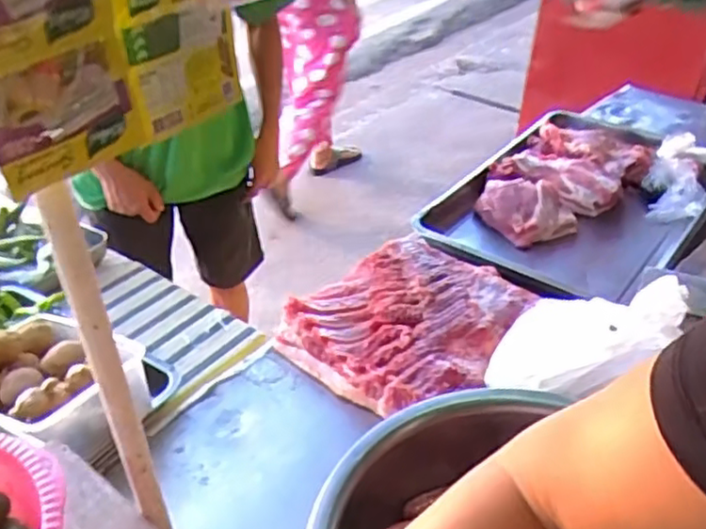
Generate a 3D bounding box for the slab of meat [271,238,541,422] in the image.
[{"bbox_3d":[0.090,0.076,0.948,0.275,0.051,0.303,25,43,31],"label":"slab of meat"}]

